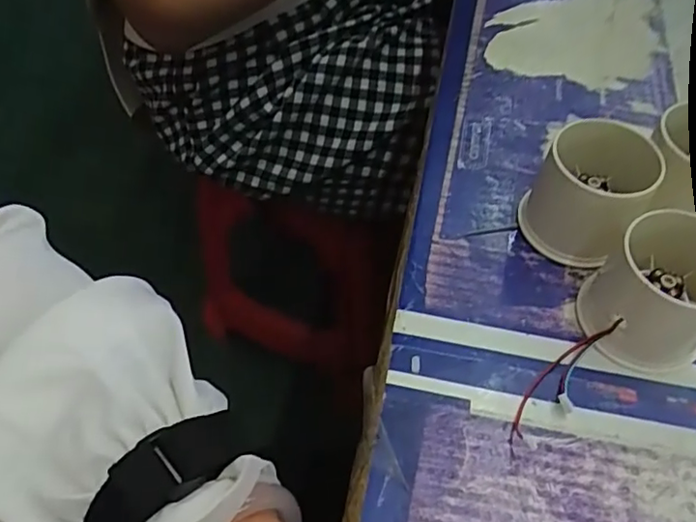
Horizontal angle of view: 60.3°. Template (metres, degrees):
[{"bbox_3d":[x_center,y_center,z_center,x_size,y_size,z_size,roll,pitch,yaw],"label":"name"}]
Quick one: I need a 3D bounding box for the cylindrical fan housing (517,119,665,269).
[{"bbox_3d":[0.118,-0.034,0.296,0.056,0.049,0.057,24,58,16],"label":"cylindrical fan housing"}]

